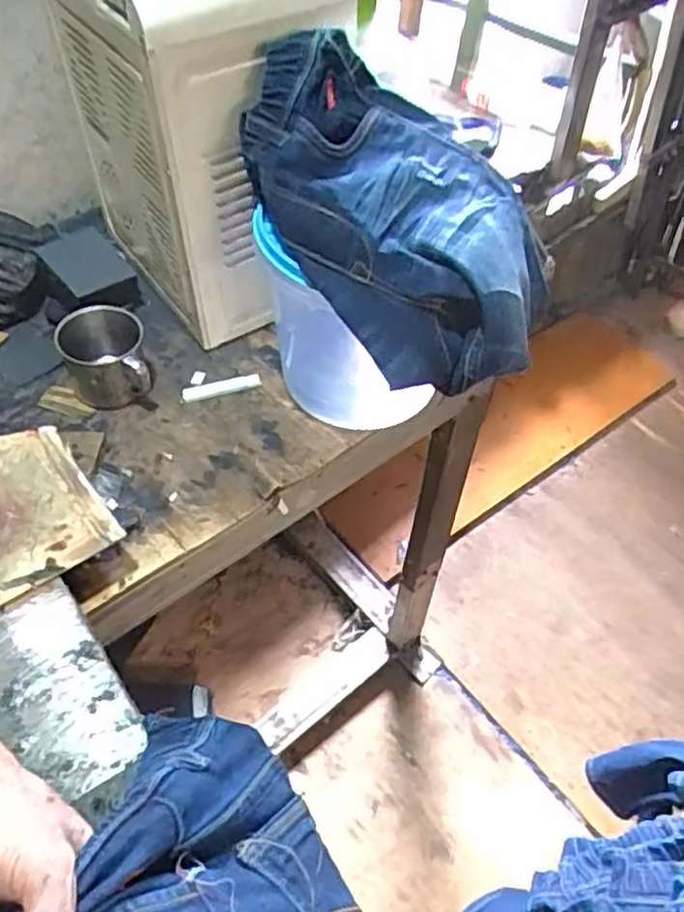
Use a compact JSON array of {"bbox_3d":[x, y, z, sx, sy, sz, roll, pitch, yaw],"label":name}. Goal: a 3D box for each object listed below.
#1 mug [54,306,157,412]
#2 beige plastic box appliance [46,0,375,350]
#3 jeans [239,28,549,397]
[{"bbox_3d":[-0.240,-0.097,0.730,0.080,0.070,0.090,-18,57,-14],"label":"mug"},{"bbox_3d":[-0.127,-0.321,0.710,0.205,0.335,0.236,-26,59,-18],"label":"beige plastic box appliance"},{"bbox_3d":[0.053,-0.202,0.588,0.197,0.154,0.277,-30,60,-20],"label":"jeans"}]

